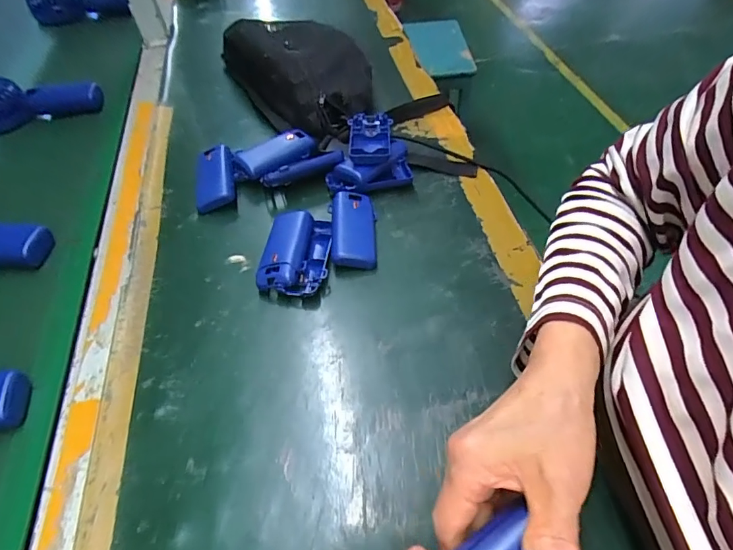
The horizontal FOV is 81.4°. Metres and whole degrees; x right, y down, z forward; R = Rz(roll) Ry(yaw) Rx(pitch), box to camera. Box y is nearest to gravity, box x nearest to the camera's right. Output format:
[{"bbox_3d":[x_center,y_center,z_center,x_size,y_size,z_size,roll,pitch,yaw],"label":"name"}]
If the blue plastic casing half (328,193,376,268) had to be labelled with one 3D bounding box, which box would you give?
[{"bbox_3d":[-0.014,-0.048,0.429,0.045,0.026,0.091,0,52,1],"label":"blue plastic casing half"}]

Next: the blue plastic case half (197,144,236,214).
[{"bbox_3d":[-0.168,-0.109,0.480,0.041,0.025,0.086,-8,52,-5],"label":"blue plastic case half"}]

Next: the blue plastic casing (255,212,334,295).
[{"bbox_3d":[-0.065,-0.023,0.409,0.059,0.032,0.093,7,53,7],"label":"blue plastic casing"}]

